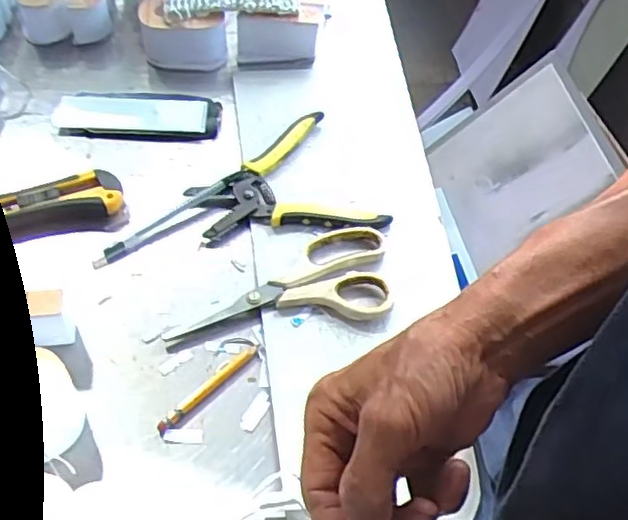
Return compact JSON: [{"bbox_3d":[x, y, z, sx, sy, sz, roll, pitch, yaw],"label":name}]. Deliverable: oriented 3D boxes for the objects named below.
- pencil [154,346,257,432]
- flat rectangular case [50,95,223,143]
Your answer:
[{"bbox_3d":[-0.074,0.088,0.461,0.010,0.007,0.090,38,59,21],"label":"pencil"},{"bbox_3d":[-0.169,-0.137,0.613,0.156,0.015,0.051,0,54,-4],"label":"flat rectangular case"}]

